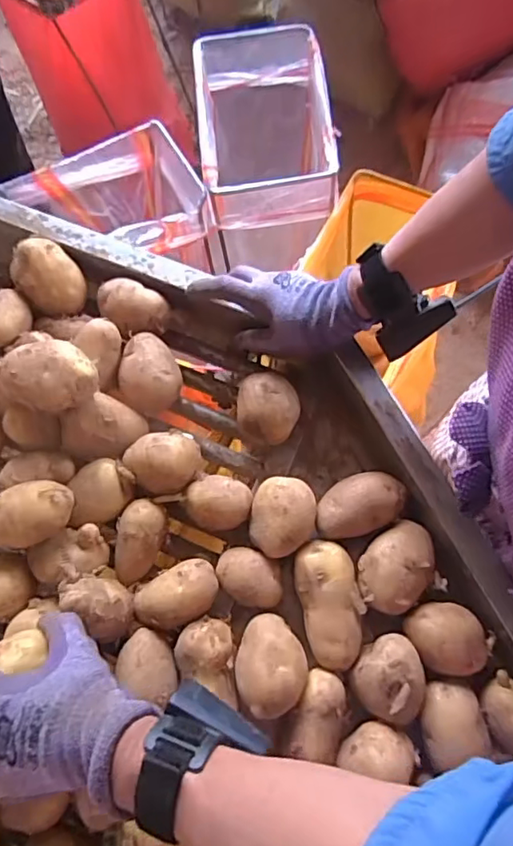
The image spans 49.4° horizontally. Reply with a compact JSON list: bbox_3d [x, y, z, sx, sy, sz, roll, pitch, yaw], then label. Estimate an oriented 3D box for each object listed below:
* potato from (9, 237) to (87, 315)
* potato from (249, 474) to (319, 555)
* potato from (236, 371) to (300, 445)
[{"bbox_3d":[-0.205,-0.142,0.548,0.064,0.049,0.053,39,75,16],"label":"potato"},{"bbox_3d":[0.023,0.082,0.480,0.053,0.058,0.066,11,69,7],"label":"potato"},{"bbox_3d":[0.011,-0.010,0.520,0.055,0.054,0.056,-1,68,2],"label":"potato"}]

